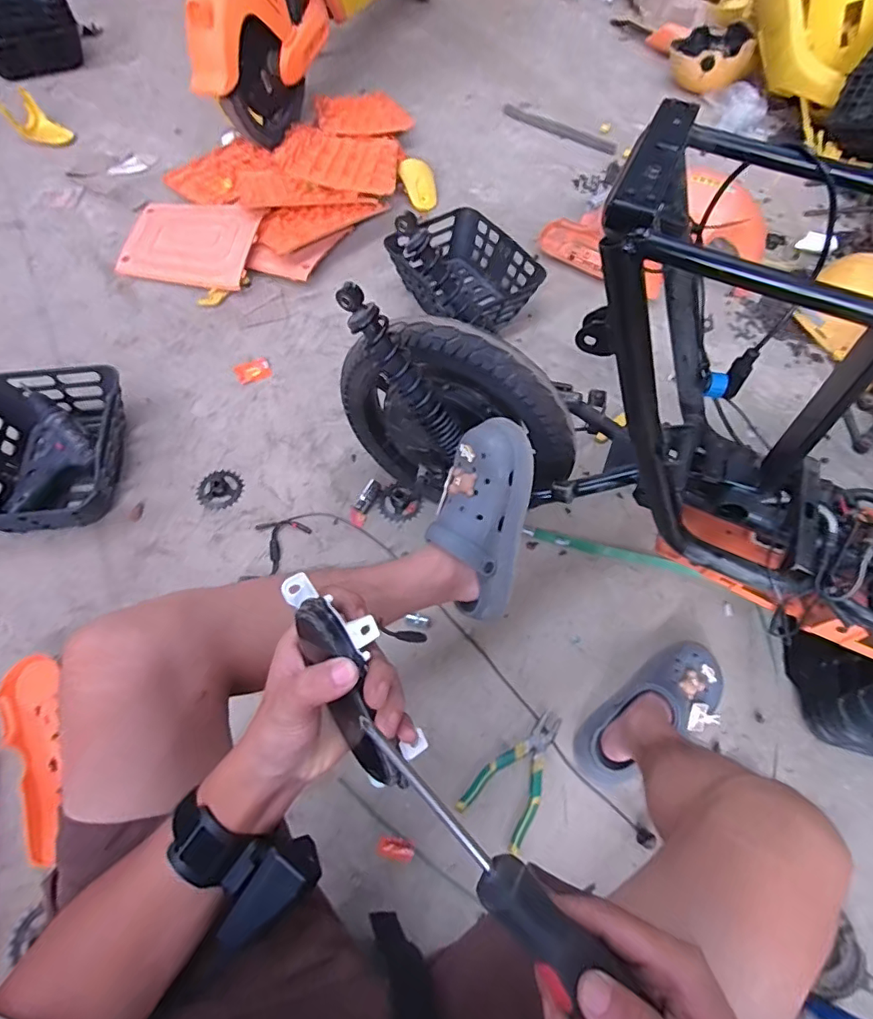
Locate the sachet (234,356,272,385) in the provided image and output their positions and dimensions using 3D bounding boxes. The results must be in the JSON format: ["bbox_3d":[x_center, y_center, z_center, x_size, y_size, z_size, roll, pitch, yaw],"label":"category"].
[{"bbox_3d":[-0.406,-0.307,1.143,0.074,0.007,0.061,-28,67,-16],"label":"sachet"}]

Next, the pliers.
[{"bbox_3d":[0.127,0.393,0.778,0.099,0.015,0.191,34,66,15],"label":"pliers"}]

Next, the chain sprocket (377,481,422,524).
[{"bbox_3d":[-0.072,-0.012,0.993,0.088,0.009,0.080,1,62,-2],"label":"chain sprocket"}]

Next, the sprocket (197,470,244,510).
[{"bbox_3d":[-0.417,-0.039,0.999,0.079,0.008,0.086,1,62,-2],"label":"sprocket"}]

